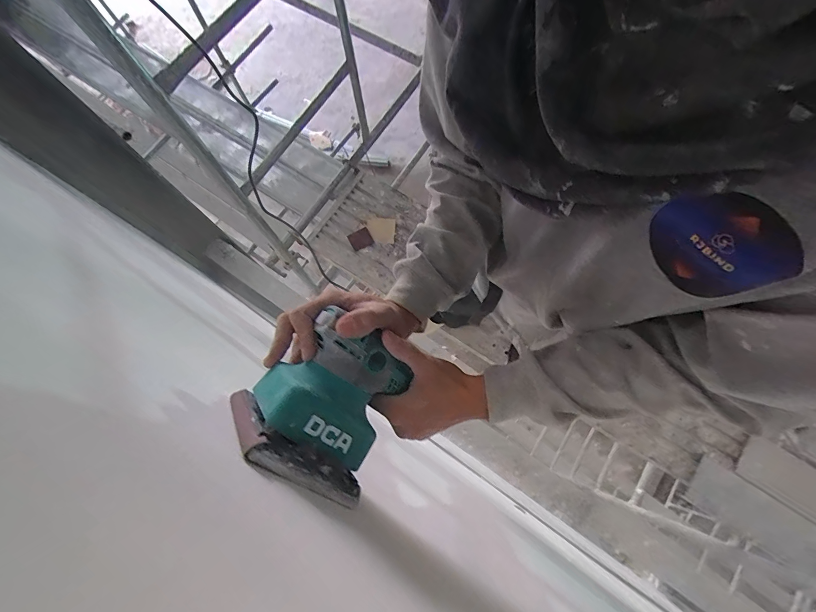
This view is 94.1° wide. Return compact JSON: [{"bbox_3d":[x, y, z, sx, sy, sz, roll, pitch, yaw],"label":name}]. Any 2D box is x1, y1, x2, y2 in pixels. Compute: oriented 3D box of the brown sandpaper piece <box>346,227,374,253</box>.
[{"bbox_3d":[-0.181,-0.255,1.445,0.083,0.005,0.078,-27,70,-10],"label":"brown sandpaper piece"}]

